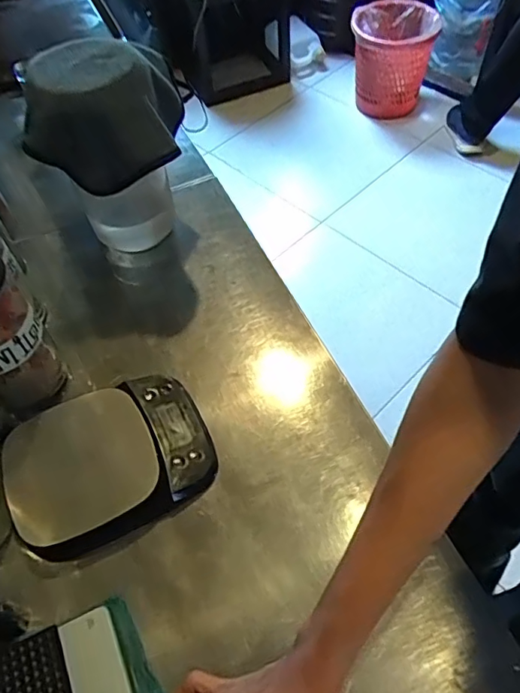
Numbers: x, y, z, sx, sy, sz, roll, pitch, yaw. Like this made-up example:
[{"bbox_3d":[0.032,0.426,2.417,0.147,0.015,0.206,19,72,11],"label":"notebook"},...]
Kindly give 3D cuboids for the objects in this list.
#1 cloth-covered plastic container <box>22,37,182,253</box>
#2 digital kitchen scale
[{"bbox_3d":[-0.168,-0.230,0.640,0.134,0.253,0.168,-1,56,3],"label":"cloth-covered plastic container"},{"bbox_3d":[-0.156,0.115,0.539,0.199,0.036,0.146,-26,58,-13],"label":"digital kitchen scale"}]

